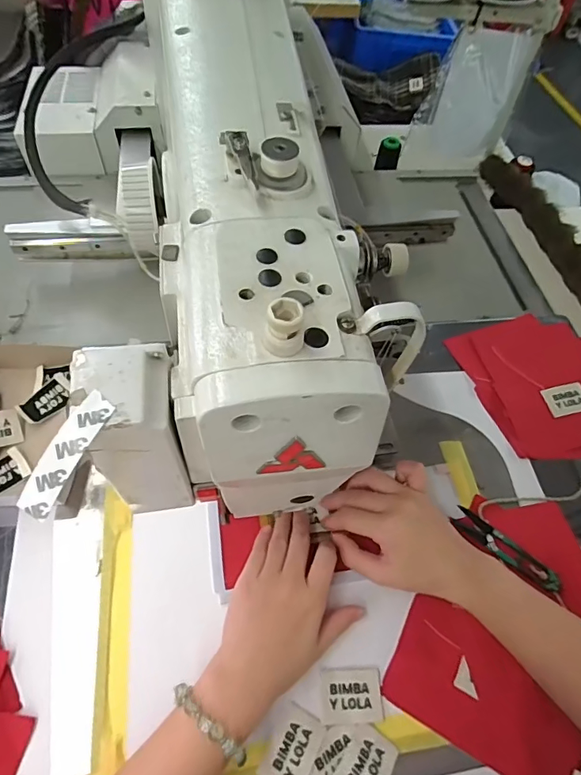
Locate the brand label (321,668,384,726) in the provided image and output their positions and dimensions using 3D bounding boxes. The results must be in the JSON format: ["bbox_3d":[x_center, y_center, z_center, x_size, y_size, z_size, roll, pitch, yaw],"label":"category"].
[{"bbox_3d":[0.049,0.242,0.364,0.048,0.004,0.035,0,57,-4],"label":"brand label"}]

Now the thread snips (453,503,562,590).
[{"bbox_3d":[0.202,0.151,0.432,0.102,0.008,0.021,34,61,18],"label":"thread snips"}]

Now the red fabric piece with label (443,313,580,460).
[{"bbox_3d":[0.300,-0.002,0.542,0.169,0.020,0.191,-13,58,-12],"label":"red fabric piece with label"}]

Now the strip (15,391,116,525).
[{"bbox_3d":[-0.099,0.029,0.205,0.015,0.006,0.057,25,76,12],"label":"strip"}]

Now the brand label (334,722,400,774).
[{"bbox_3d":[0.058,0.278,0.338,0.034,0.007,0.047,38,62,19],"label":"brand label"}]

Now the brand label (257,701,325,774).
[{"bbox_3d":[0.002,0.267,0.342,0.033,0.004,0.049,27,59,14],"label":"brand label"}]

